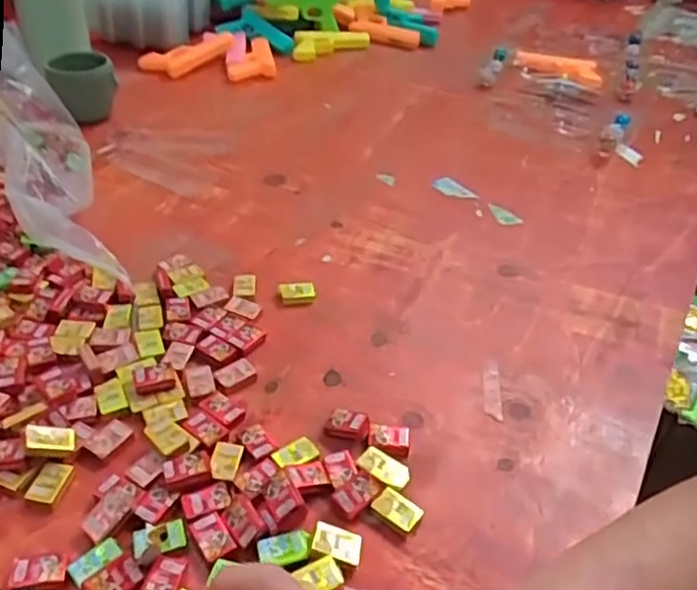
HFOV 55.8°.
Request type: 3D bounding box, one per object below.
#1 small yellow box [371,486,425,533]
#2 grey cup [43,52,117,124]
[{"bbox_3d":[0.027,0.119,0.366,0.025,0.006,0.016,29,44,27],"label":"small yellow box"},{"bbox_3d":[-0.289,-0.228,0.720,0.066,0.056,0.058,-9,40,-17],"label":"grey cup"}]

